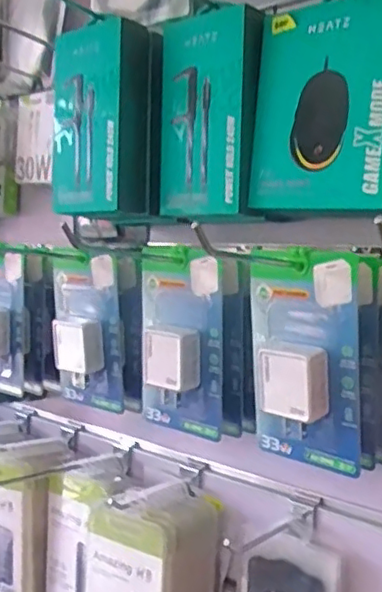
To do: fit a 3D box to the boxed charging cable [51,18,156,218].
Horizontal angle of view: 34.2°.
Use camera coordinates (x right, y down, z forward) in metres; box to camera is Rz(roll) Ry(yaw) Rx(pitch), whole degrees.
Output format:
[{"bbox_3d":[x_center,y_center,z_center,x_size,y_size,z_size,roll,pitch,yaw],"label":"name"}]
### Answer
[{"bbox_3d":[-0.077,-0.149,0.542,0.084,0.156,0.043,4,4,41],"label":"boxed charging cable"}]

